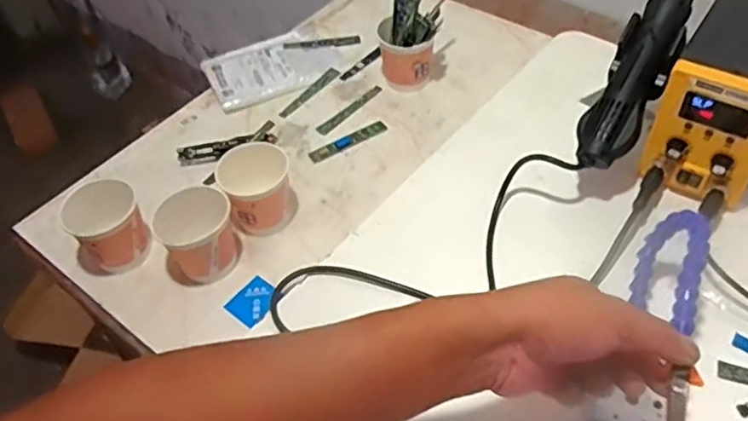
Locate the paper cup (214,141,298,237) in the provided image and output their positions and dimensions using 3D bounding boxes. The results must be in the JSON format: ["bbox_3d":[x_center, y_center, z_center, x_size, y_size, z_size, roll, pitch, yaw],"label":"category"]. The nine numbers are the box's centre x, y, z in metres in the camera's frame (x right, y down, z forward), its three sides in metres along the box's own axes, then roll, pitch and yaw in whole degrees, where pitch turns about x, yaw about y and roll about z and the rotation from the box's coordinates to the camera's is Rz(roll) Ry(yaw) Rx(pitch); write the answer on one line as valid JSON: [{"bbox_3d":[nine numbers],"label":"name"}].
[{"bbox_3d":[-0.115,-0.019,0.644,0.067,0.076,0.058,-19,50,-10],"label":"paper cup"}]

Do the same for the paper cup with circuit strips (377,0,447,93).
[{"bbox_3d":[0.044,-0.198,0.761,0.066,0.108,0.066,-3,49,3],"label":"paper cup with circuit strips"}]

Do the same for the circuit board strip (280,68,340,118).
[{"bbox_3d":[-0.078,-0.145,0.795,0.014,0.005,0.097,32,59,29],"label":"circuit board strip"}]

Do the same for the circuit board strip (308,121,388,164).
[{"bbox_3d":[-0.030,-0.078,0.740,0.094,0.005,0.019,-27,51,-17],"label":"circuit board strip"}]

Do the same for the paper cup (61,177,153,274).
[{"bbox_3d":[-0.253,0.018,0.630,0.063,0.076,0.063,-3,49,3],"label":"paper cup"}]

